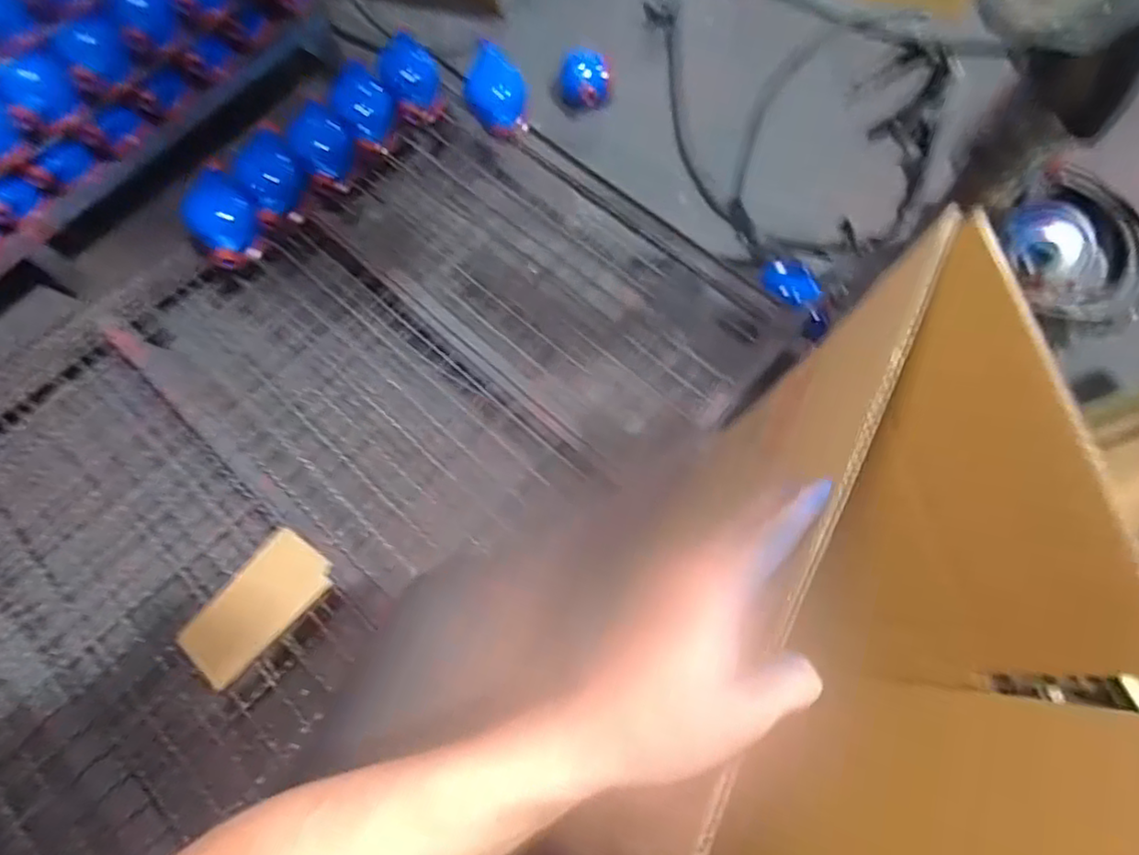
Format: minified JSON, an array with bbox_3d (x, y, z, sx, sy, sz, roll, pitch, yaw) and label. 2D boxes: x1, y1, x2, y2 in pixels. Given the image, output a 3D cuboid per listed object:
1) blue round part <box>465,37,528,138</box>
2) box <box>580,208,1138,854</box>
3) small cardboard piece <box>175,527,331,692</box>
[{"bbox_3d":[-0.099,-0.453,0.891,0.084,0.077,0.097,-6,68,-3],"label":"blue round part"},{"bbox_3d":[0.187,0.204,0.420,0.214,0.285,0.680,12,70,4],"label":"box"},{"bbox_3d":[-0.336,0.195,0.695,0.085,0.009,0.161,36,71,2],"label":"small cardboard piece"}]

